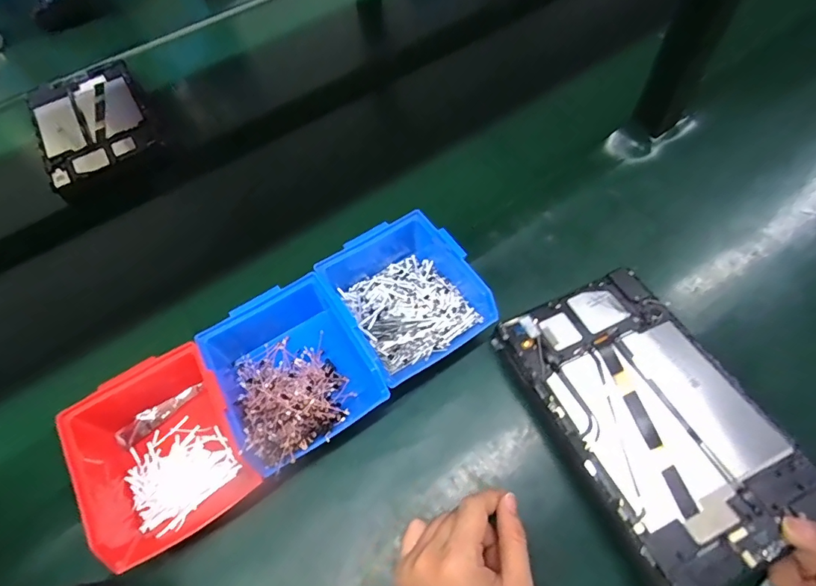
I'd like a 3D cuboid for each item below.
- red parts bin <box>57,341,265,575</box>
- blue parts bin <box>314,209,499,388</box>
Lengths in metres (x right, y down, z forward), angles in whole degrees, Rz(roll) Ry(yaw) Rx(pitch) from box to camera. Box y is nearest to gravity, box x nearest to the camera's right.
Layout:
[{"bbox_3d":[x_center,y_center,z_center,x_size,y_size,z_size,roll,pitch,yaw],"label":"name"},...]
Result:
[{"bbox_3d":[-0.211,0.127,0.382,0.132,0.065,0.158,-31,62,-14],"label":"red parts bin"},{"bbox_3d":[-0.005,0.003,0.444,0.122,0.078,0.150,-30,62,-14],"label":"blue parts bin"}]

